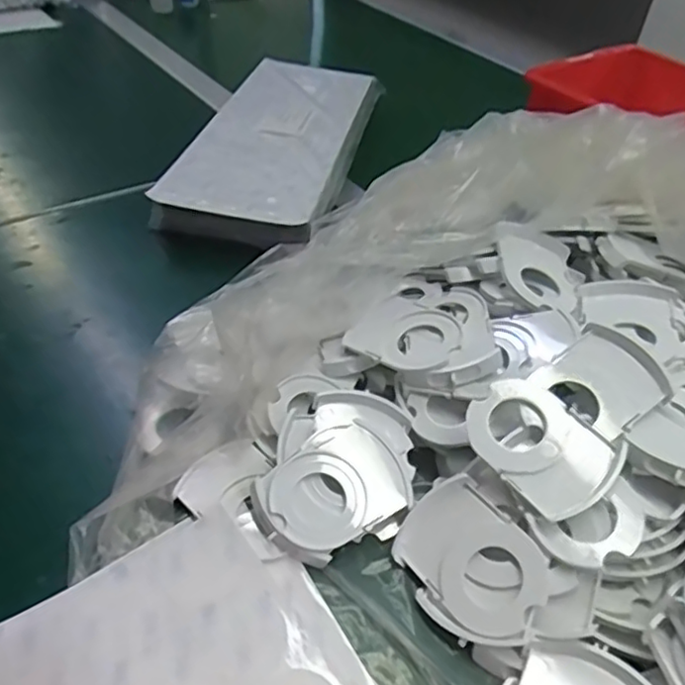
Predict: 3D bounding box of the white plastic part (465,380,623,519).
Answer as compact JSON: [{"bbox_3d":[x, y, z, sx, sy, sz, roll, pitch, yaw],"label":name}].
[{"bbox_3d":[0.103,0.053,0.333,0.053,0.009,0.077,-42,61,-16],"label":"white plastic part"}]

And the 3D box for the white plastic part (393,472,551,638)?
[{"bbox_3d":[0.068,0.109,0.326,0.057,0.006,0.078,-49,52,-7],"label":"white plastic part"}]

